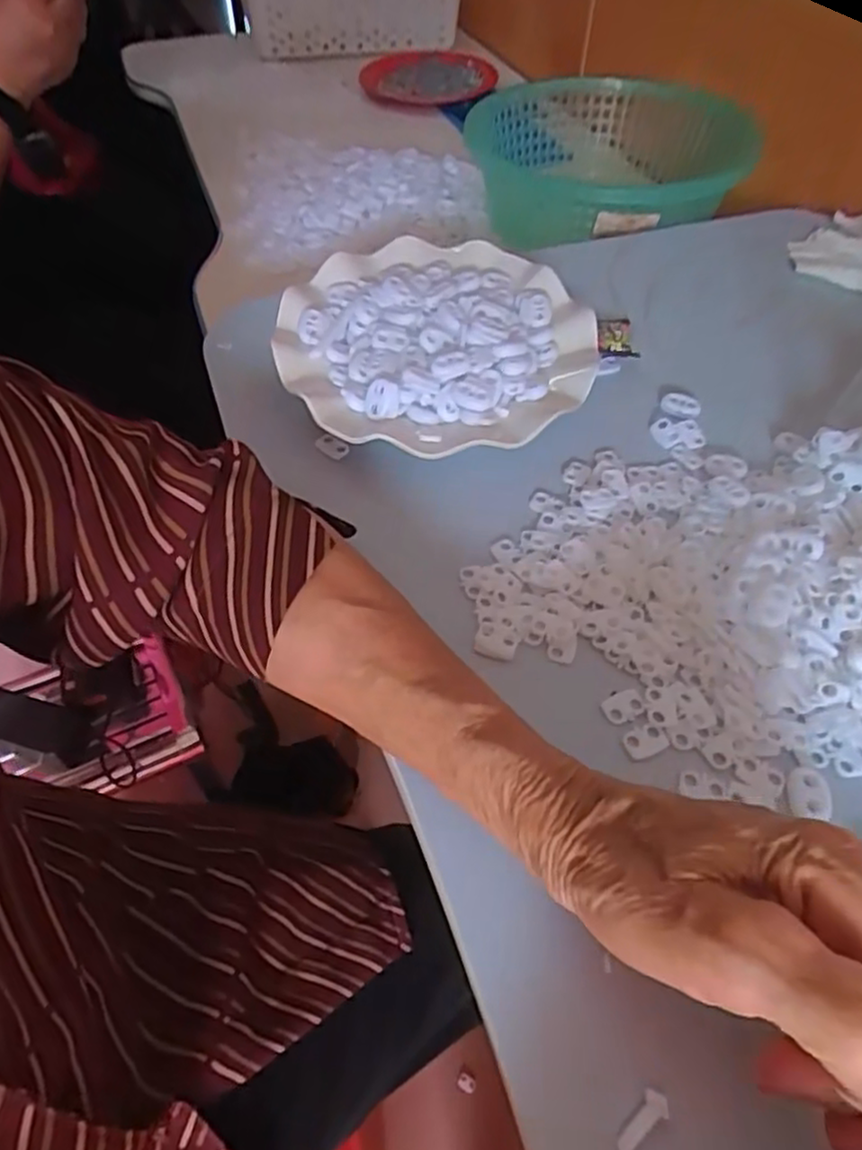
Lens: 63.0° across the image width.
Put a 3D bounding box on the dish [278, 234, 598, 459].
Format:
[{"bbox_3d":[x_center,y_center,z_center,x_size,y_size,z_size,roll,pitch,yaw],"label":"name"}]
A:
[{"bbox_3d":[0.004,-0.132,0.398,0.170,0.026,0.170,0,52,-1],"label":"dish"}]

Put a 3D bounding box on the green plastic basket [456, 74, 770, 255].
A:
[{"bbox_3d":[0.160,-0.341,0.581,0.207,0.078,0.236,-8,53,-7],"label":"green plastic basket"}]

